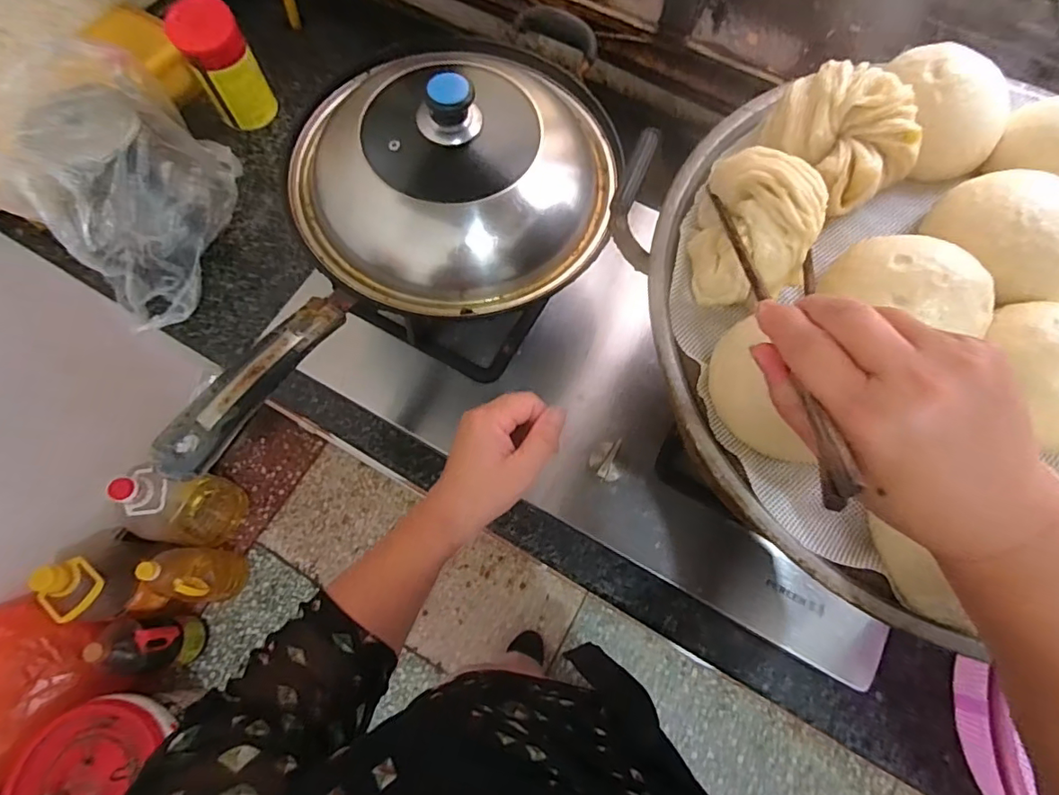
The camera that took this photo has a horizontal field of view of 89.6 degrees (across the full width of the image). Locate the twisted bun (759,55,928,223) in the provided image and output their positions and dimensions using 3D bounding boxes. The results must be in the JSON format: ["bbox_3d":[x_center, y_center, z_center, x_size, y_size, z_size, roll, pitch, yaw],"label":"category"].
[{"bbox_3d":[0.209,-0.176,0.352,0.077,0.043,0.086,-35,75,-11],"label":"twisted bun"}]

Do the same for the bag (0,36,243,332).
[{"bbox_3d":[-0.428,-0.233,0.570,0.198,0.167,0.221,-38,75,-12],"label":"bag"}]

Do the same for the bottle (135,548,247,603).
[{"bbox_3d":[-0.709,0.366,1.104,0.123,0.259,0.109,2,71,0],"label":"bottle"}]

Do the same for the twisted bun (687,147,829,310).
[{"bbox_3d":[0.137,-0.103,0.326,0.062,0.058,0.083,15,72,5],"label":"twisted bun"}]

